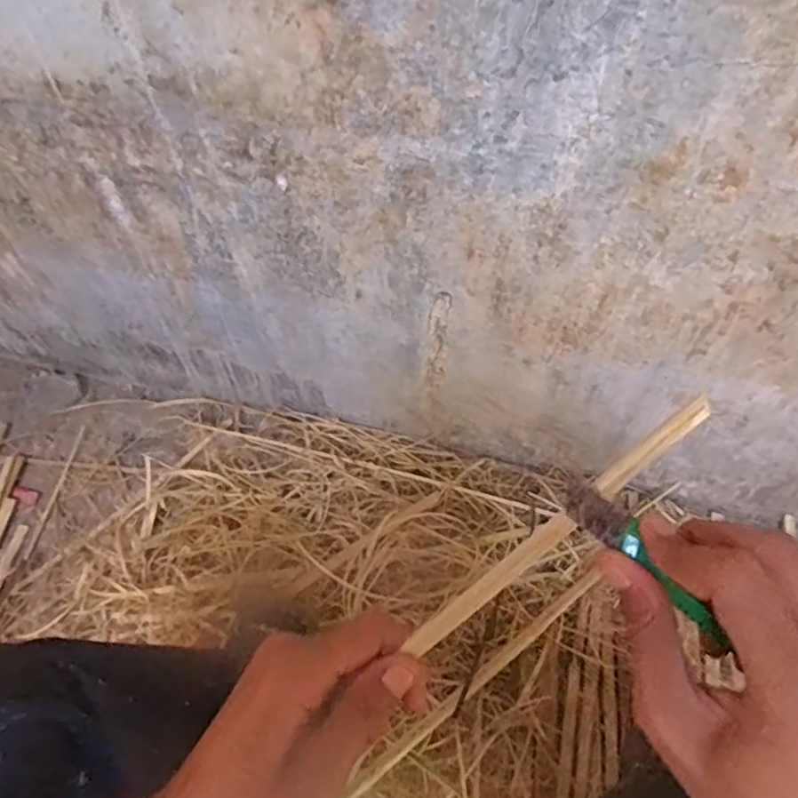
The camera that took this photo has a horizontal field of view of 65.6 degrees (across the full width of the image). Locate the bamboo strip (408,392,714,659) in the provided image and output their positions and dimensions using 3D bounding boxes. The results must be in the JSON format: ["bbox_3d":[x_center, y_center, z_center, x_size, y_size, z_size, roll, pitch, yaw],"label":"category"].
[{"bbox_3d":[0.067,0.061,0.276,0.172,0.006,0.010,-45,62,14],"label":"bamboo strip"}]

